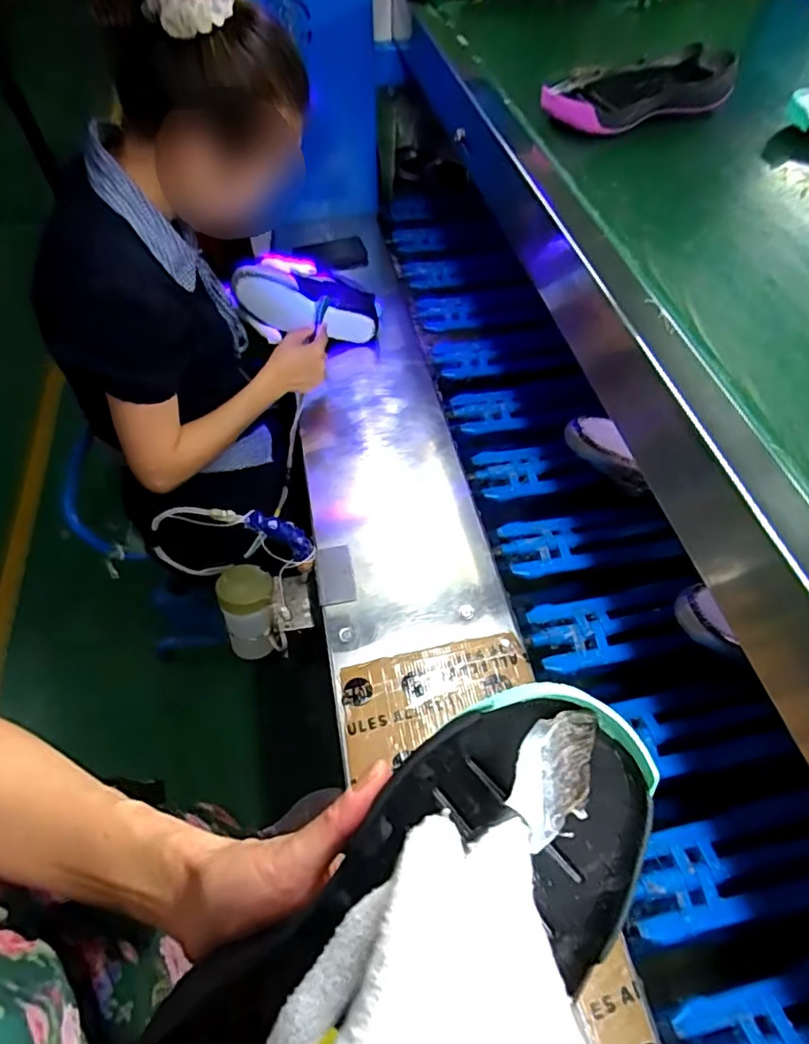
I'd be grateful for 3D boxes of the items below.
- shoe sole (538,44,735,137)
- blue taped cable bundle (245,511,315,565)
[{"bbox_3d":[0.258,-0.504,0.663,0.235,0.046,0.106,-20,58,-14],"label":"shoe sole"},{"bbox_3d":[-0.152,0.020,0.721,0.032,0.123,0.026,-23,53,21],"label":"blue taped cable bundle"}]

